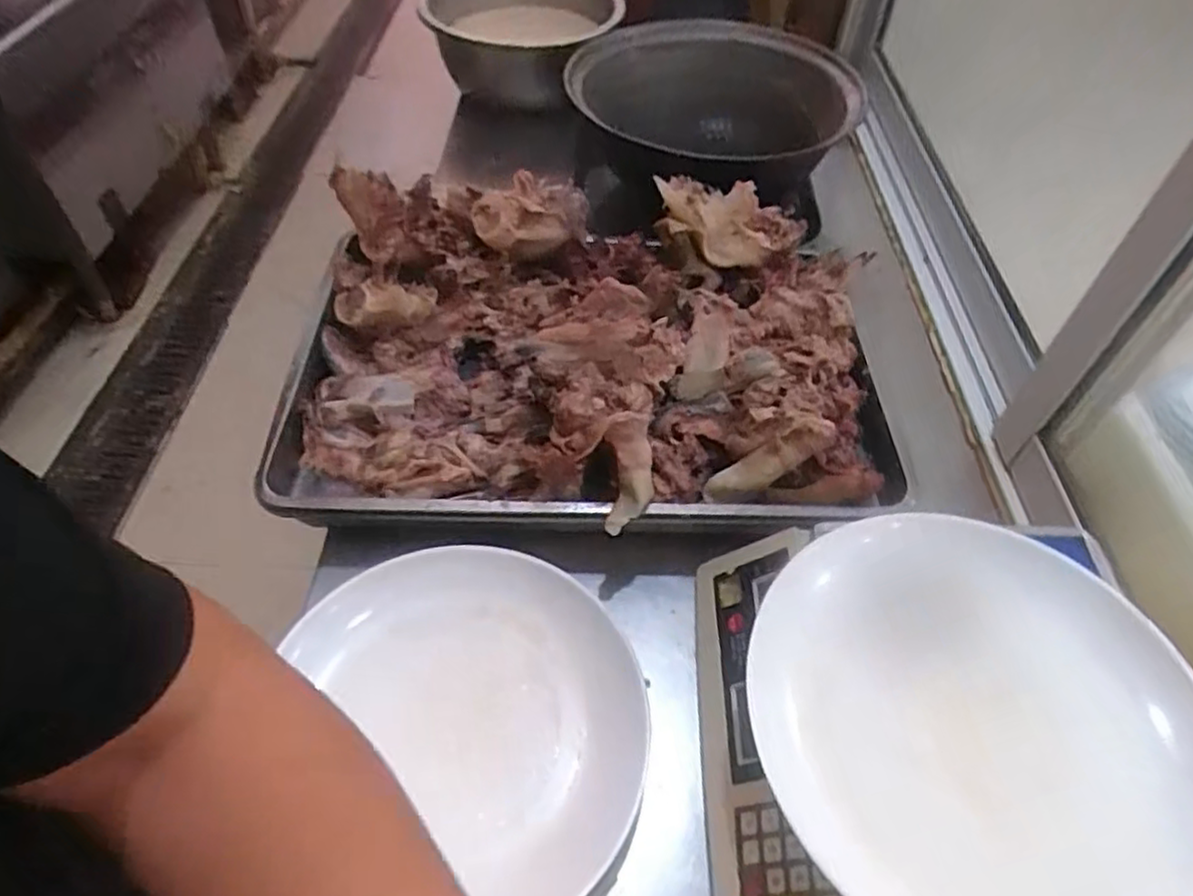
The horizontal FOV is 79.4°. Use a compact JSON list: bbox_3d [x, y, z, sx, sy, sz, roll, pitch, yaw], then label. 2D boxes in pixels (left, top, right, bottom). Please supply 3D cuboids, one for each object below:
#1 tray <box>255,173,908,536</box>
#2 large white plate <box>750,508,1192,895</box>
[{"bbox_3d":[-0.014,-0.101,0.709,0.552,0.116,0.383,5,50,2],"label":"tray"},{"bbox_3d":[0.236,0.167,0.447,0.265,0.058,0.282,7,50,3],"label":"large white plate"}]

